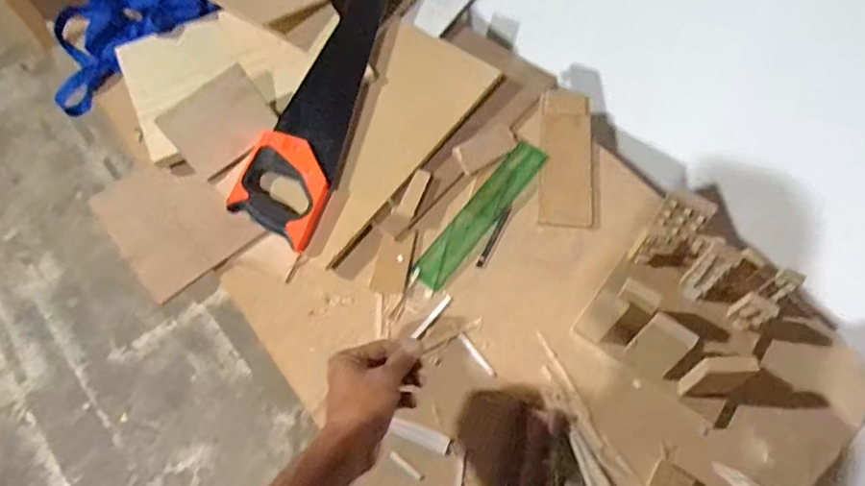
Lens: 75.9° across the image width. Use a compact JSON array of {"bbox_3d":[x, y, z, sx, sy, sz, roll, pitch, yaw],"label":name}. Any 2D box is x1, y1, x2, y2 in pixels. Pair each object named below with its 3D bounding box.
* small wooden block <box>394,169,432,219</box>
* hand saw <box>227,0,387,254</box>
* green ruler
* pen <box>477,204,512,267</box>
[{"bbox_3d":[-0.023,-0.064,0.715,0.022,0.014,0.070,21,63,13],"label":"small wooden block"},{"bbox_3d":[-0.125,-0.223,0.763,0.109,0.028,0.477,21,68,2],"label":"hand saw"},{"bbox_3d":[0.066,-0.042,0.731,0.046,0.004,0.247,36,71,12],"label":"green ruler"},{"bbox_3d":[0.082,-0.011,0.720,0.010,0.008,0.098,23,64,14],"label":"pen"}]

